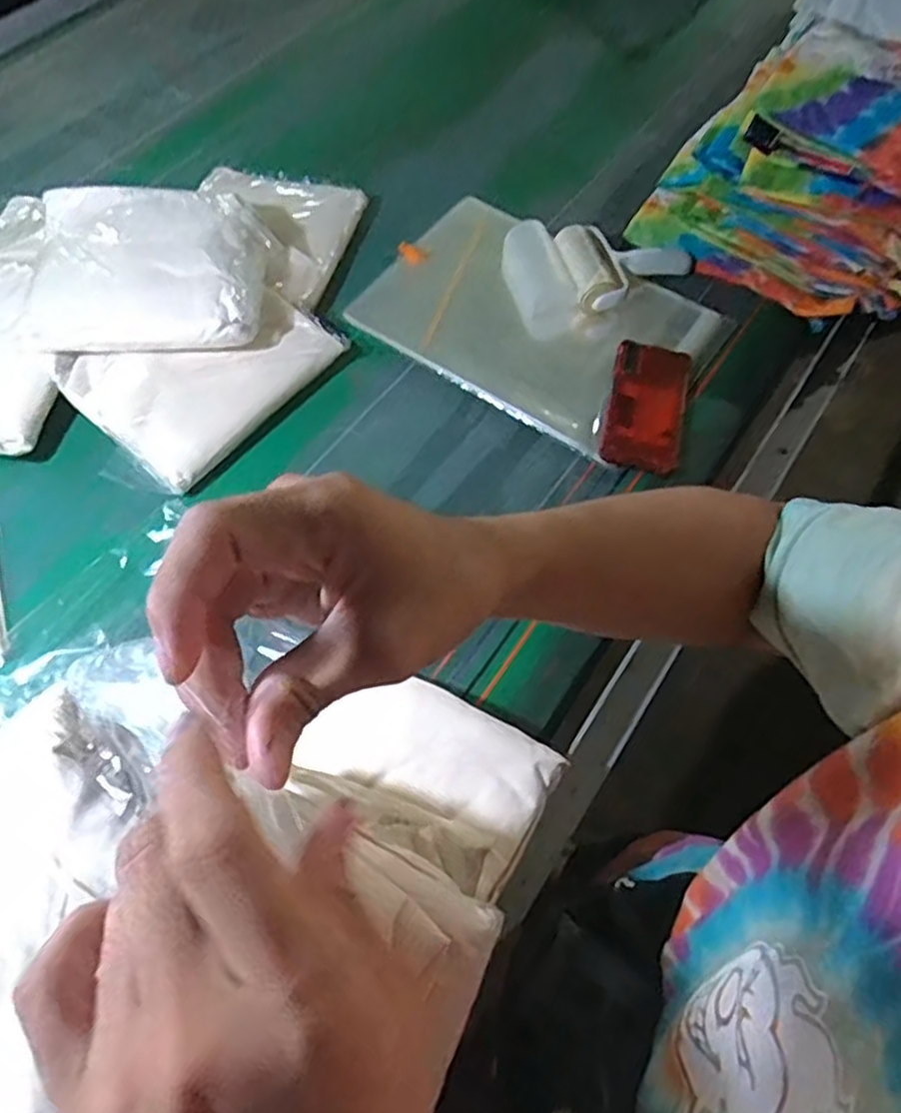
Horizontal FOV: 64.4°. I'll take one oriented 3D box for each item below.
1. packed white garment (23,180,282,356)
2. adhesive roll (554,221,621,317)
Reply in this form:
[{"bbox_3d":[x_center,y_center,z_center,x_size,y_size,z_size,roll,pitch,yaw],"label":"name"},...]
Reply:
[{"bbox_3d":[-0.315,-0.302,0.748,0.242,0.048,0.189,1,63,-1],"label":"packed white garment"},{"bbox_3d":[0.158,-0.329,0.821,0.058,0.037,0.112,-13,64,-8],"label":"adhesive roll"}]

